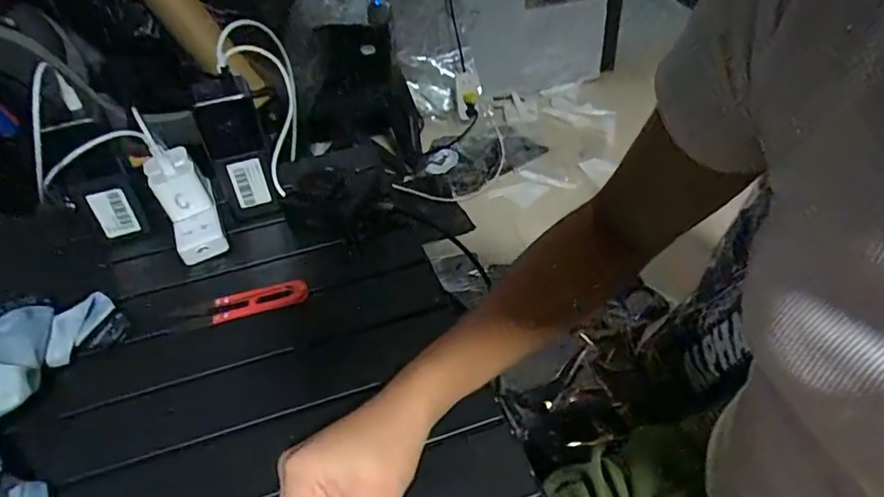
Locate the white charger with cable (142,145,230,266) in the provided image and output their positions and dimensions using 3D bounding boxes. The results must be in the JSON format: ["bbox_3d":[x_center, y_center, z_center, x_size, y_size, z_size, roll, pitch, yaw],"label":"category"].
[{"bbox_3d":[-0.241,-0.042,0.530,0.046,0.026,0.109,-23,87,-23],"label":"white charger with cable"}]

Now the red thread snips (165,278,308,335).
[{"bbox_3d":[-0.171,0.047,0.475,0.110,0.017,0.026,-12,40,-12],"label":"red thread snips"}]

